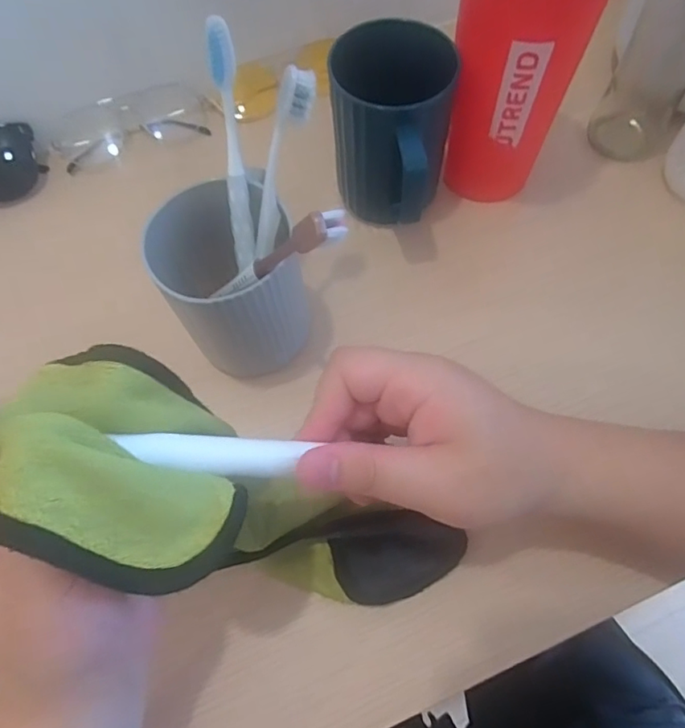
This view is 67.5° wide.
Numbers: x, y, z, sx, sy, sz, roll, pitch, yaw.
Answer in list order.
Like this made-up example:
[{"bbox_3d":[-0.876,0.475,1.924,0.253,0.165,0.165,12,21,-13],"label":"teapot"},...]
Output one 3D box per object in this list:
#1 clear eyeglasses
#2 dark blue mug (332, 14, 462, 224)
[{"bbox_3d":[-0.180,-0.205,0.437,0.128,0.031,0.042,-21,66,-7],"label":"clear eyeglasses"},{"bbox_3d":[0.031,-0.149,0.354,0.077,0.111,0.093,8,66,6],"label":"dark blue mug"}]

